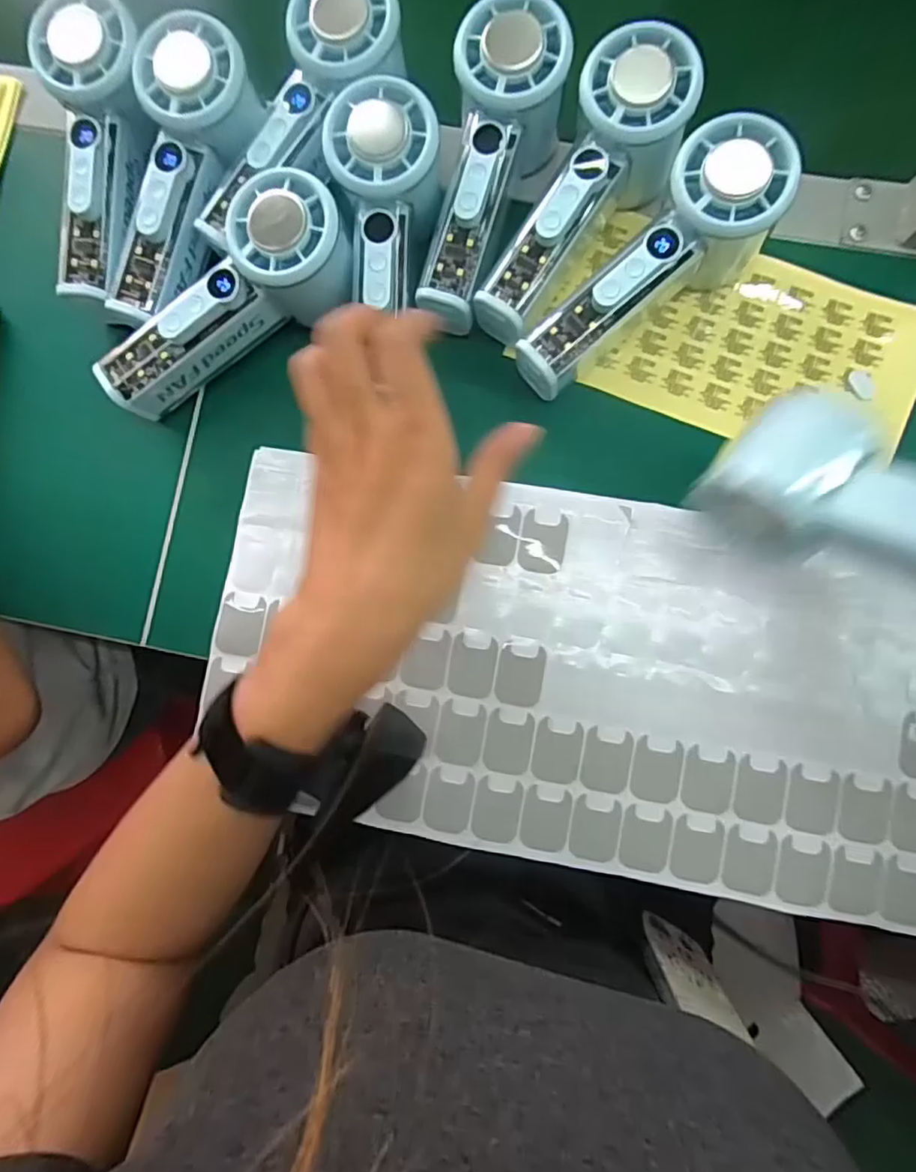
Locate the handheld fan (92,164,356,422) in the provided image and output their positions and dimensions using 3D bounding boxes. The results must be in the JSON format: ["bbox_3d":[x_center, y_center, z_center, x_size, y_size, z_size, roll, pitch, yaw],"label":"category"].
[{"bbox_3d":[-0.122,-0.148,0.316,0.150,0.039,0.061,-35,85,13],"label":"handheld fan"}]

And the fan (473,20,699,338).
[{"bbox_3d":[0.067,-0.198,0.309,0.054,0.055,0.149,31,88,5],"label":"fan"}]

